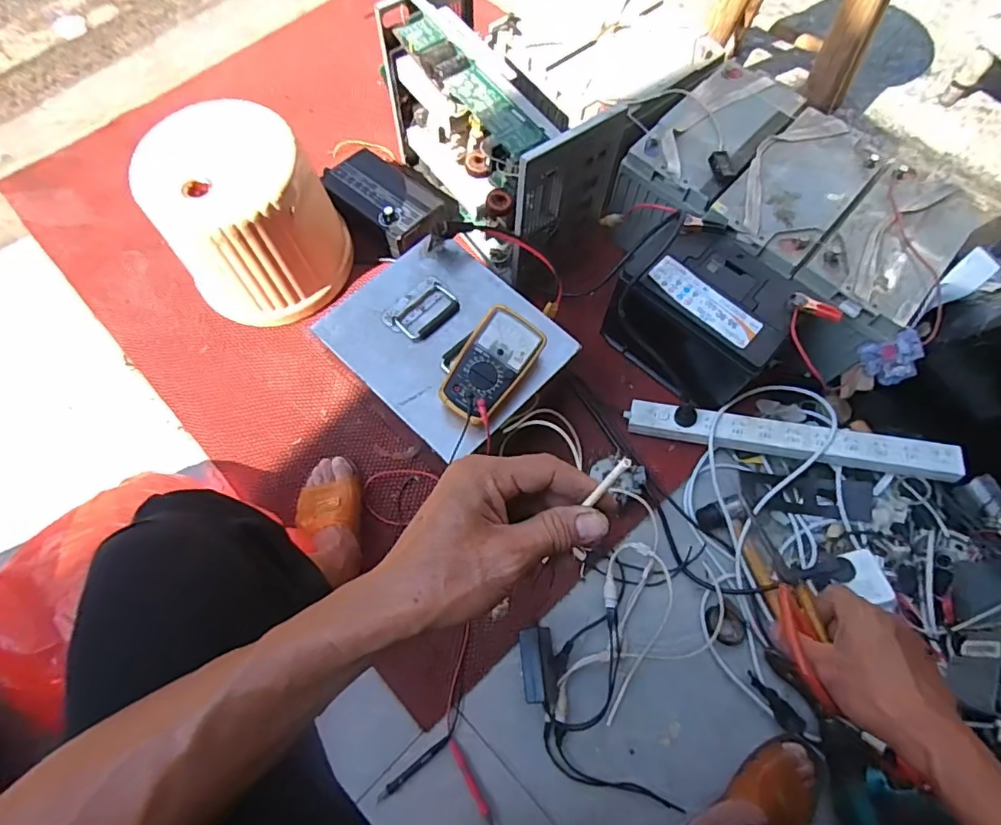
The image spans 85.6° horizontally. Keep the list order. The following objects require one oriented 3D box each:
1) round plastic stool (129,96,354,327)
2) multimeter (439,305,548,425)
[{"bbox_3d":[-0.418,-0.315,0.914,0.226,0.295,0.245,1,70,-3],"label":"round plastic stool"},{"bbox_3d":[-0.013,-0.060,0.761,0.089,0.054,0.167,31,71,8],"label":"multimeter"}]

